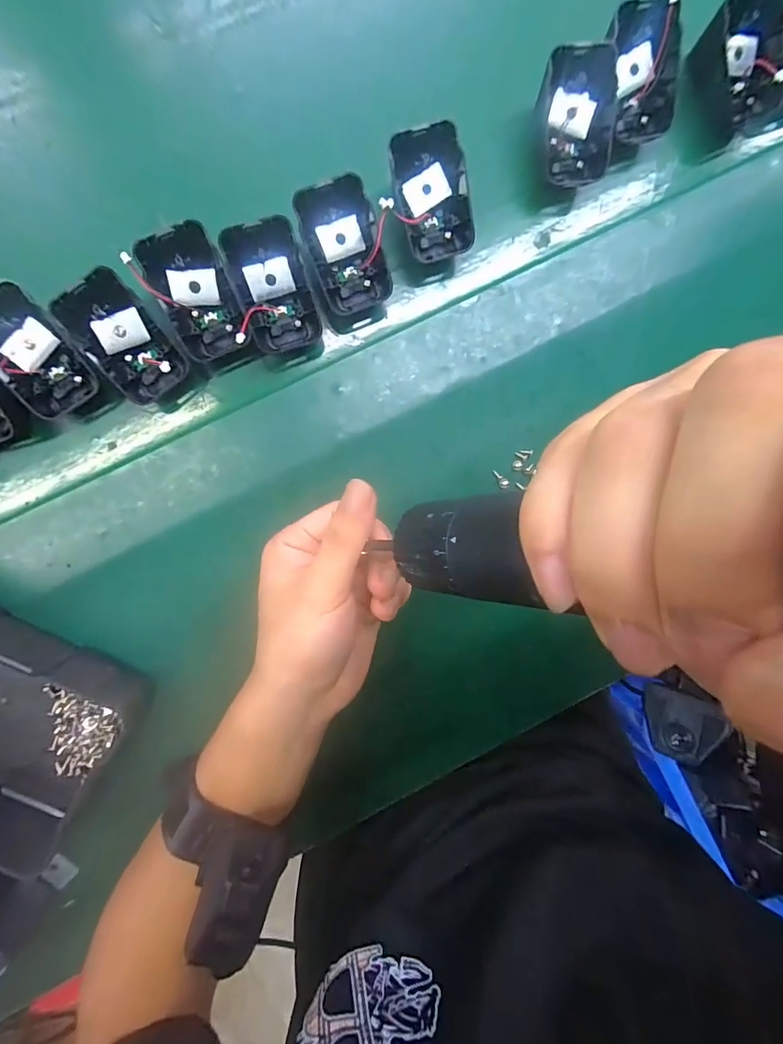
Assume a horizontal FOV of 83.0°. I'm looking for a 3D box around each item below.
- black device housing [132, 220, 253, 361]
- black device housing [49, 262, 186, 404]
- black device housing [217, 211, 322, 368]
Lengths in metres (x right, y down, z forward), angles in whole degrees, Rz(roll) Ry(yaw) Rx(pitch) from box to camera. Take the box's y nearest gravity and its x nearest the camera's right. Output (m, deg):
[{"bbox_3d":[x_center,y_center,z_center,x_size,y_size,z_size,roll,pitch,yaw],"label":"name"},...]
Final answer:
[{"bbox_3d":[-0.120,-0.138,0.272,0.042,0.021,0.070,-23,123,-7],"label":"black device housing"},{"bbox_3d":[-0.161,-0.109,0.266,0.043,0.021,0.069,-36,123,-3],"label":"black device housing"},{"bbox_3d":[-0.074,-0.142,0.275,0.045,0.019,0.074,-24,121,-12],"label":"black device housing"}]

